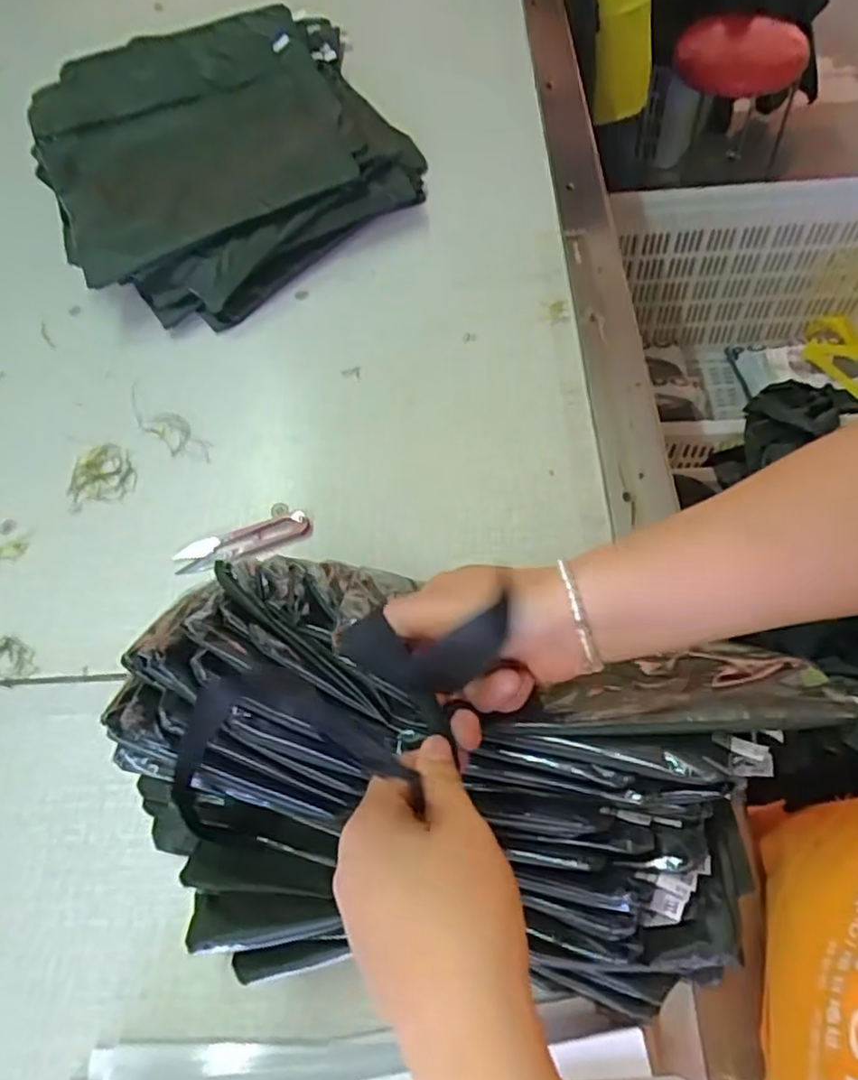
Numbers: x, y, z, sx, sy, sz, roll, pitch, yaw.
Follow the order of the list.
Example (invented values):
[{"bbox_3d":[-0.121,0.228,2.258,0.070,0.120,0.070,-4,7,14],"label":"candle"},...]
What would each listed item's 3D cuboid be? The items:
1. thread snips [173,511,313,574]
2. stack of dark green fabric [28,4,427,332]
[{"bbox_3d":[-0.140,0.002,0.515,0.101,0.011,0.026,-17,64,-6],"label":"thread snips"},{"bbox_3d":[-0.207,-0.406,0.692,0.337,0.068,0.396,-25,65,-9],"label":"stack of dark green fabric"}]

